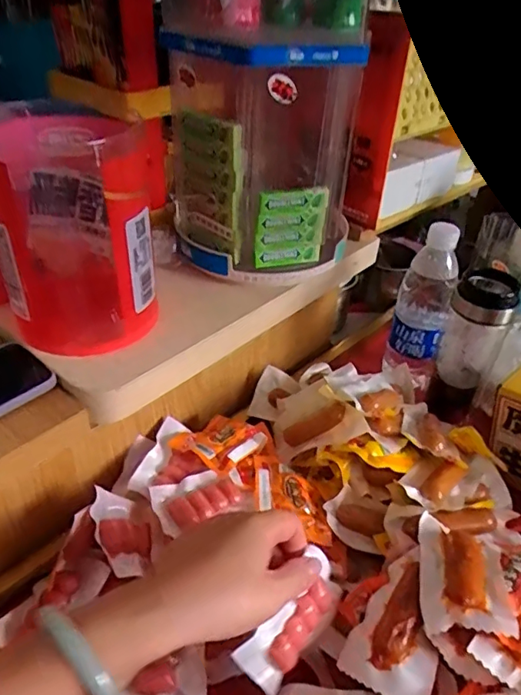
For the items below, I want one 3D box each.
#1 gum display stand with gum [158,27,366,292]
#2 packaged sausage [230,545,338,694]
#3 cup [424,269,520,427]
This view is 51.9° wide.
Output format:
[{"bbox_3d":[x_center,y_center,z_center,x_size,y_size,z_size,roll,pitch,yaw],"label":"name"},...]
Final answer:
[{"bbox_3d":[0.001,-0.196,0.578,0.168,0.233,0.144,-16,40,-24],"label":"gum display stand with gum"},{"bbox_3d":[0.023,0.192,0.377,0.094,0.058,0.018,-41,22,-30],"label":"packaged sausage"},{"bbox_3d":[0.231,-0.001,0.595,0.059,0.177,0.057,22,40,23],"label":"cup"}]

